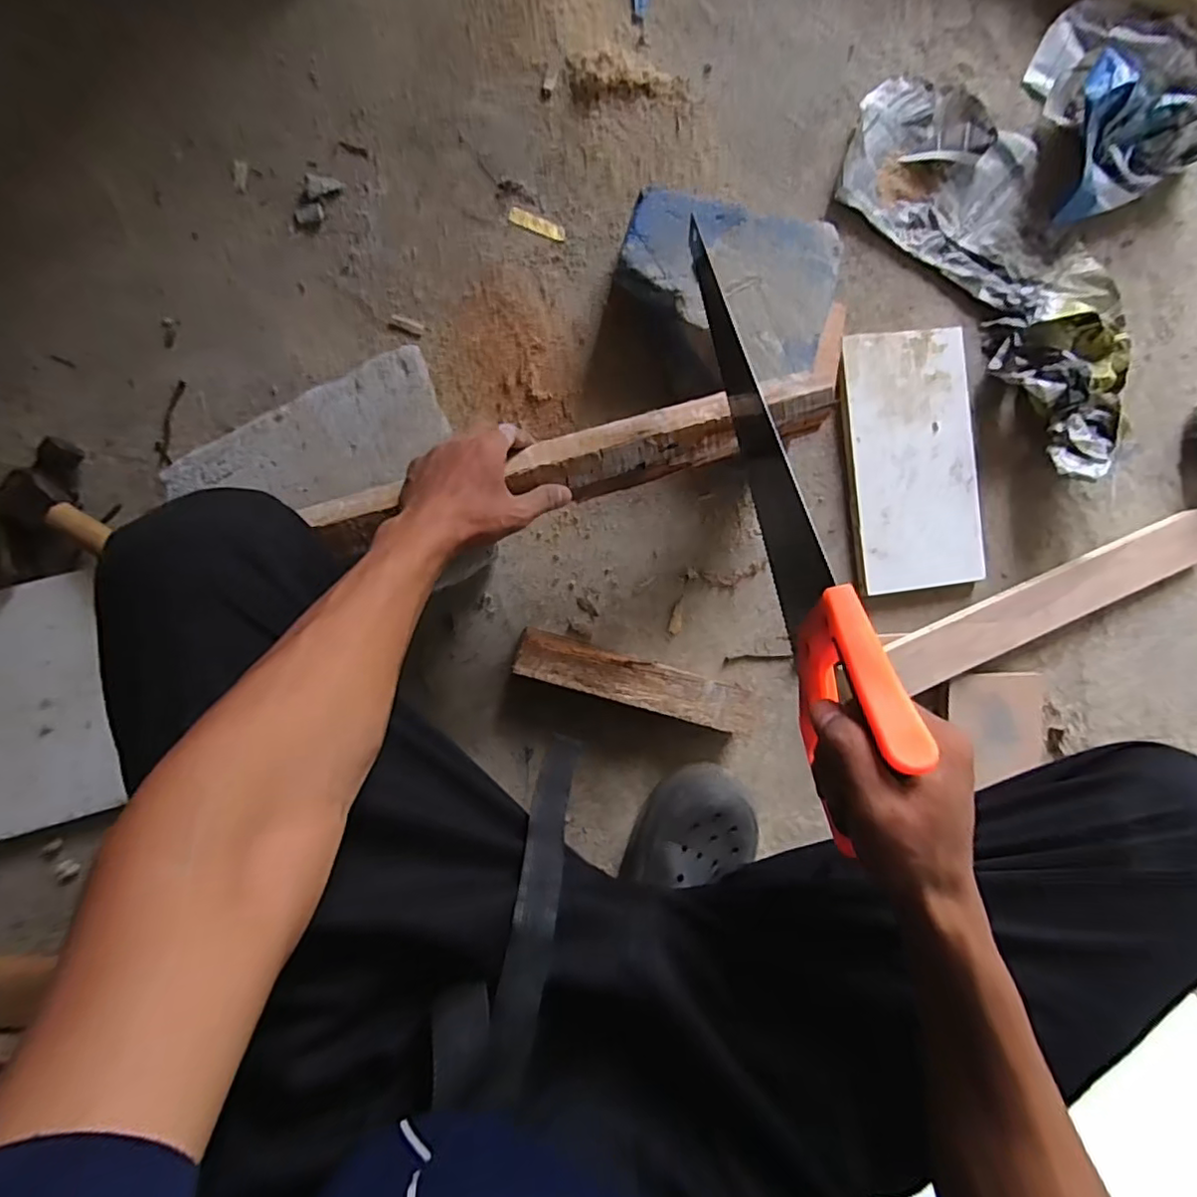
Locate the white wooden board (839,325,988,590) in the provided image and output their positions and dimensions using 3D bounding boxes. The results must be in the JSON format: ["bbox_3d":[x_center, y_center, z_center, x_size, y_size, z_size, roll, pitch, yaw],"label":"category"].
[{"bbox_3d":[0.336,-0.145,0.642,0.139,0.016,0.269,-8,92,-6],"label":"white wooden board"}]

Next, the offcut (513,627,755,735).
[{"bbox_3d":[0.038,0.082,0.602,0.240,0.044,0.044,16,90,-6],"label":"offcut"}]

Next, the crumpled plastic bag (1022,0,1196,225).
[{"bbox_3d":[0.576,-0.530,0.628,0.204,0.072,0.238,-5,92,-6],"label":"crumpled plastic bag"}]

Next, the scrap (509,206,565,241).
[{"bbox_3d":[-0.061,-0.374,0.599,0.057,0.004,0.015,18,89,-6],"label":"scrap"}]

